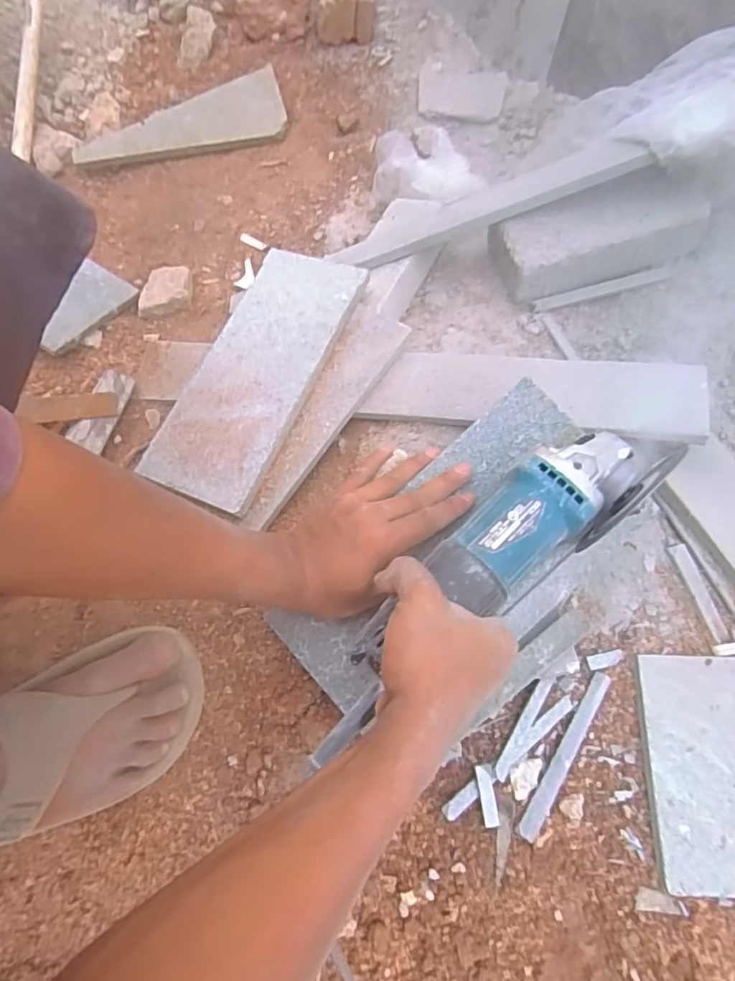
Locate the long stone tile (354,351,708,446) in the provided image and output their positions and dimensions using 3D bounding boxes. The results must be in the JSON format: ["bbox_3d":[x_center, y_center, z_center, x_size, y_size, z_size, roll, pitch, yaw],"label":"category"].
[{"bbox_3d":[0.158,-0.097,0.549,0.317,0.011,0.077,6,75,13],"label":"long stone tile"}]

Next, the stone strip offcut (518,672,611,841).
[{"bbox_3d":[0.167,0.220,0.468,0.014,0.004,0.148,27,69,27],"label":"stone strip offcut"}]

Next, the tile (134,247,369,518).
[{"bbox_3d":[-0.118,-0.127,0.582,0.128,0.007,0.292,21,75,17],"label":"tile"}]

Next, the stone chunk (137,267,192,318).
[{"bbox_3d":[-0.250,-0.246,0.685,0.063,0.020,0.059,-10,75,-1],"label":"stone chunk"}]

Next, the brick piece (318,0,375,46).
[{"bbox_3d":[-0.030,-0.728,0.830,0.086,0.063,0.097,1,75,2],"label":"brick piece"}]

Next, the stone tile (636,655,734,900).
[{"bbox_3d":[0.279,0.231,0.462,0.086,0.013,0.176,2,68,0],"label":"stone tile"}]

